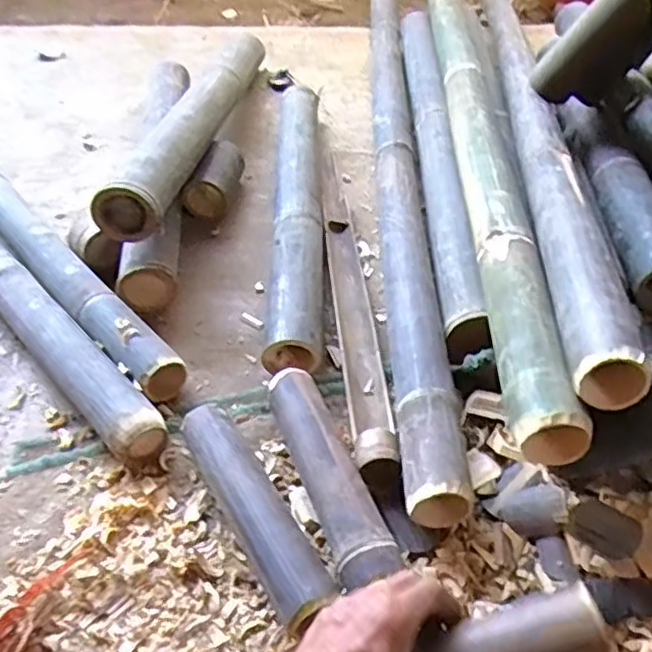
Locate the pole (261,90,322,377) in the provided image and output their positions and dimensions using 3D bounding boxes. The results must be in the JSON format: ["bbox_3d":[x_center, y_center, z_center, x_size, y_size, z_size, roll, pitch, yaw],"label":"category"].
[{"bbox_3d":[-0.042,-0.191,1.040,0.075,0.088,0.650,-2,45,2],"label":"pole"}]

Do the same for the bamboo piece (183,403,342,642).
[{"bbox_3d":[-0.070,0.178,0.662,0.058,0.055,0.261,-24,49,-18],"label":"bamboo piece"}]

